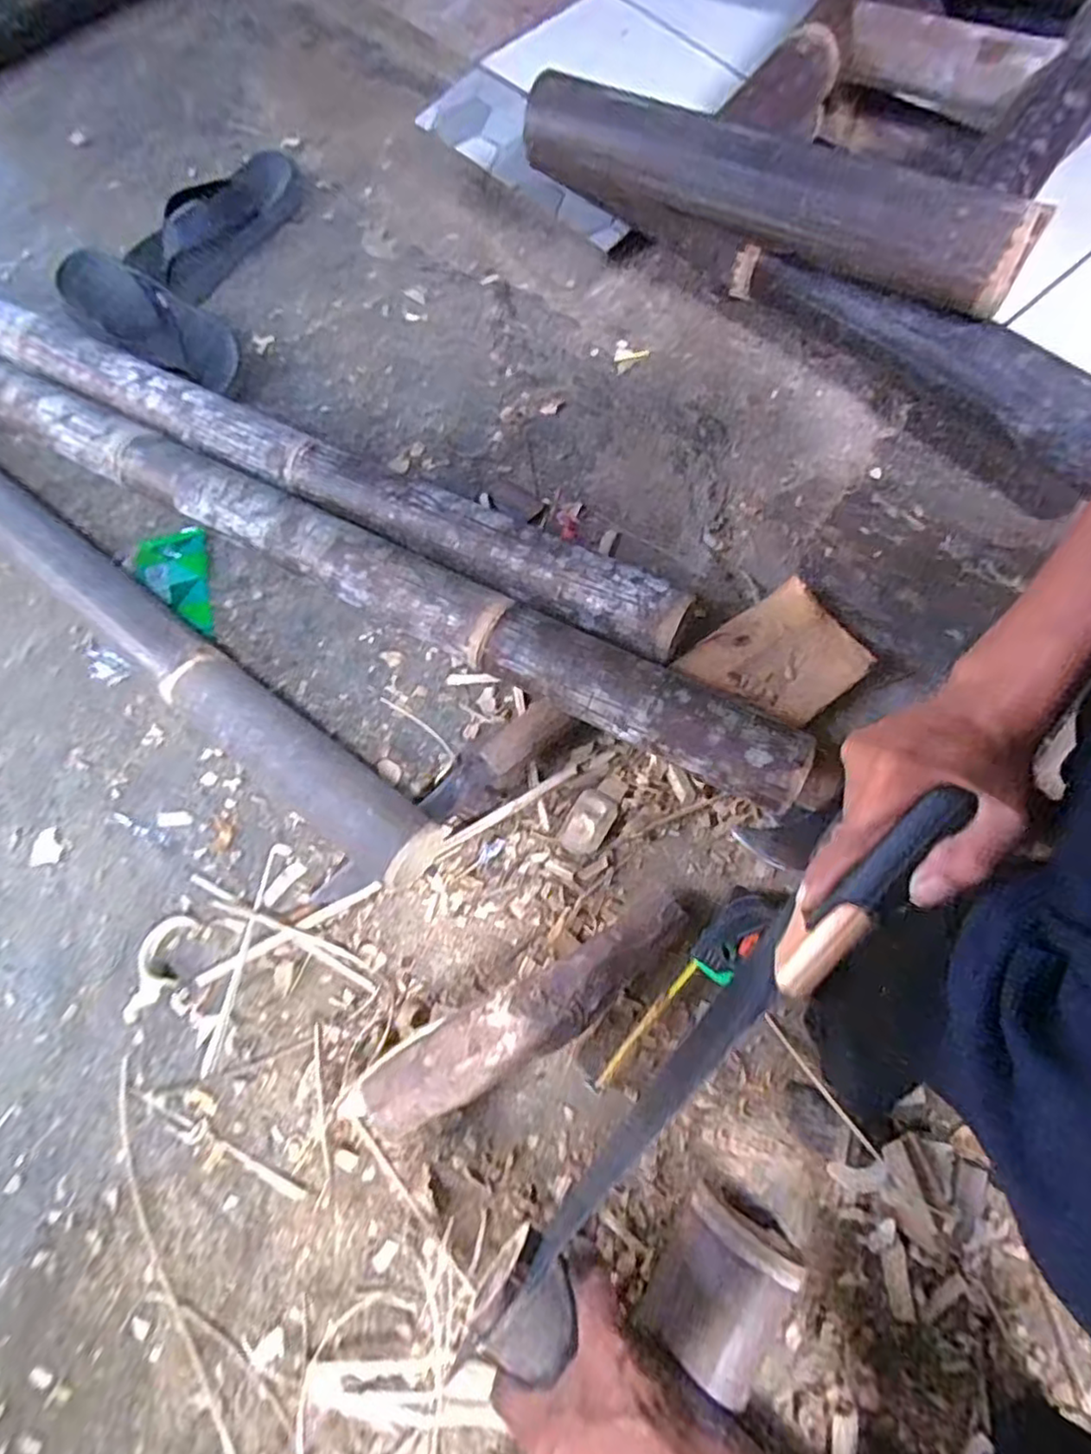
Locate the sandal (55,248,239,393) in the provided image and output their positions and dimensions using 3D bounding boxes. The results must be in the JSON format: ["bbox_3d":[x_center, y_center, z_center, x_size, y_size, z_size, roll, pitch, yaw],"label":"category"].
[{"bbox_3d":[-0.483,-0.498,0.786,0.231,0.027,0.111,32,72,-5],"label":"sandal"}]

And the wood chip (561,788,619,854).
[{"bbox_3d":[0.039,0.087,0.589,0.039,0.008,0.057,30,73,14],"label":"wood chip"}]

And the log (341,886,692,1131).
[{"bbox_3d":[-0.014,0.234,0.520,0.319,0.055,0.063,-29,69,-8],"label":"log"}]

